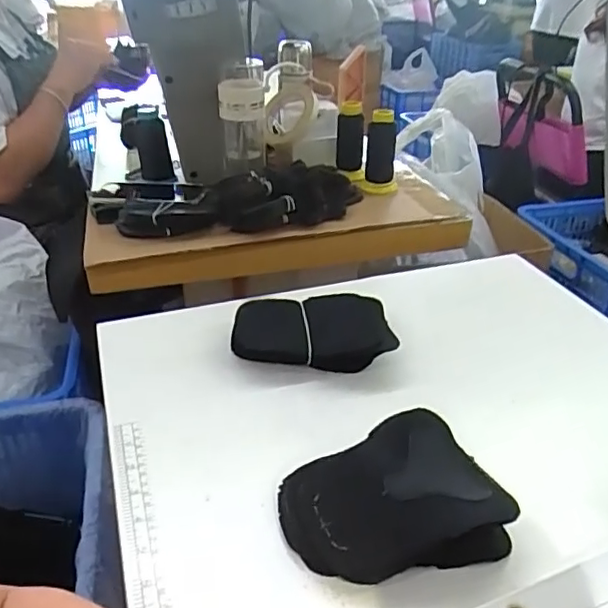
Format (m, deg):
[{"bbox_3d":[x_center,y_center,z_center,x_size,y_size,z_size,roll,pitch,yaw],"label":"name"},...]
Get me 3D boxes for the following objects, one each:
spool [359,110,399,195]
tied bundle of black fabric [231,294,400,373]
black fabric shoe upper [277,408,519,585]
[{"bbox_3d":[0.119,-0.238,0.902,0.055,0.123,0.052,-1,32,-3],"label":"spool"},{"bbox_3d":[0.007,0.030,0.573,0.150,0.037,0.096,-4,32,-7],"label":"tied bundle of black fabric"},{"bbox_3d":[0.060,0.136,0.404,0.140,0.042,0.113,-14,35,-23],"label":"black fabric shoe upper"}]

